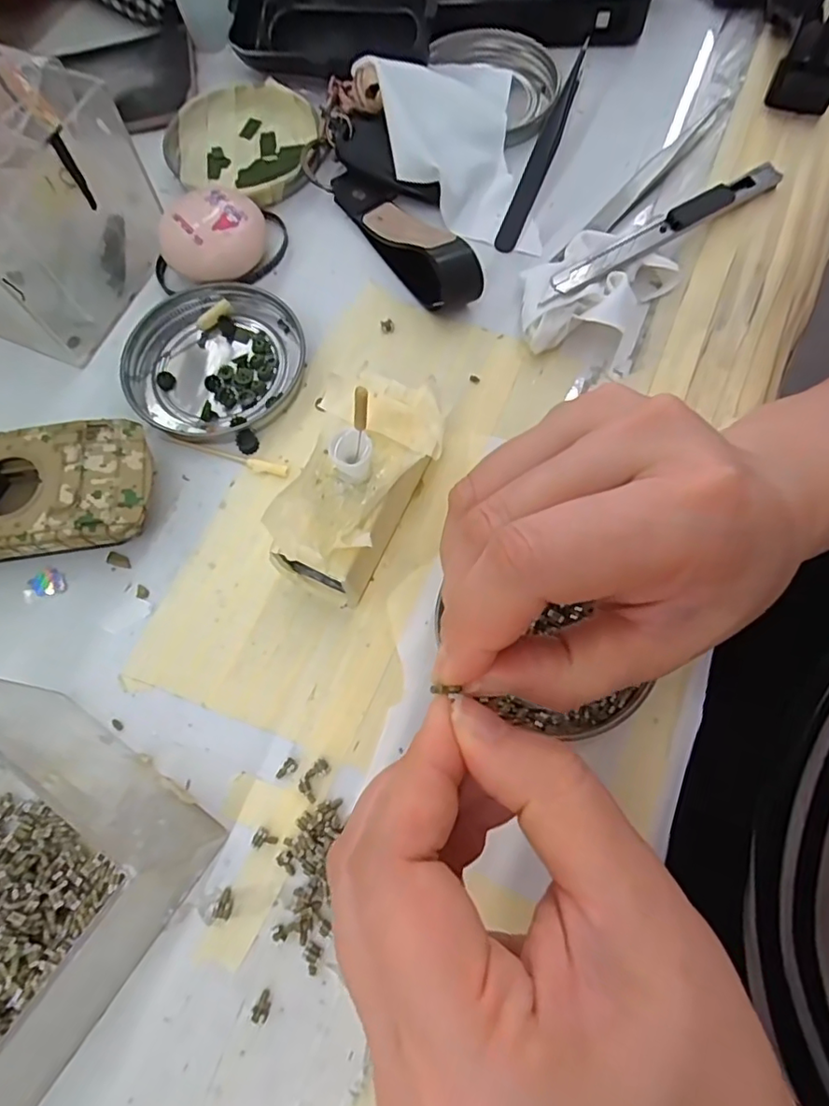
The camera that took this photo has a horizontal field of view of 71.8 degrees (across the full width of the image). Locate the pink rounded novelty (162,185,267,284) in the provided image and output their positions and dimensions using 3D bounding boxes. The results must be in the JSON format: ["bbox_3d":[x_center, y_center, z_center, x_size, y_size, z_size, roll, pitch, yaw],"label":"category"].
[{"bbox_3d":[-0.093,-0.145,0.268,0.047,0.023,0.037,-22,73,-6],"label":"pink rounded novelty"}]

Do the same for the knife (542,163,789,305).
[{"bbox_3d":[0.110,-0.145,0.261,0.132,0.013,0.016,-31,74,-8],"label":"knife"}]

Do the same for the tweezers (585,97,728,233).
[{"bbox_3d":[0.125,-0.195,0.283,0.011,0.010,0.114,40,77,13],"label":"tweezers"}]

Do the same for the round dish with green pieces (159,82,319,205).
[{"bbox_3d":[-0.089,-0.215,0.300,0.079,0.012,0.075,0,72,1],"label":"round dish with green pieces"}]

